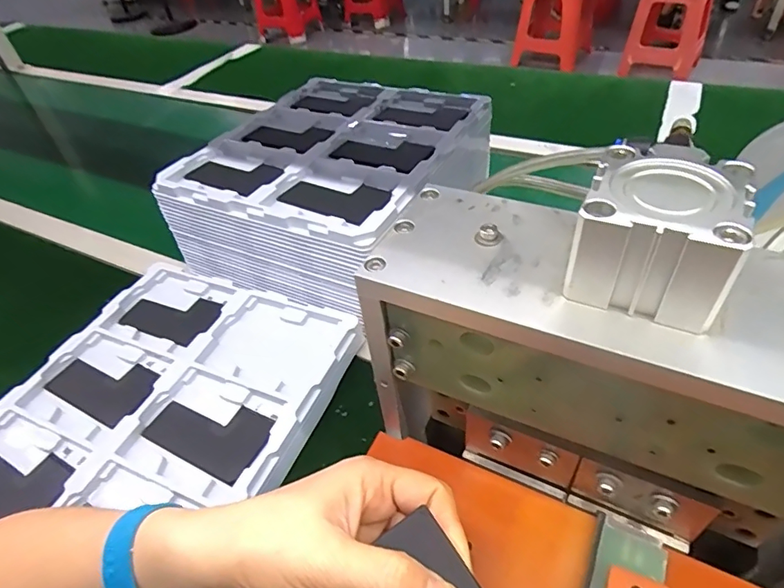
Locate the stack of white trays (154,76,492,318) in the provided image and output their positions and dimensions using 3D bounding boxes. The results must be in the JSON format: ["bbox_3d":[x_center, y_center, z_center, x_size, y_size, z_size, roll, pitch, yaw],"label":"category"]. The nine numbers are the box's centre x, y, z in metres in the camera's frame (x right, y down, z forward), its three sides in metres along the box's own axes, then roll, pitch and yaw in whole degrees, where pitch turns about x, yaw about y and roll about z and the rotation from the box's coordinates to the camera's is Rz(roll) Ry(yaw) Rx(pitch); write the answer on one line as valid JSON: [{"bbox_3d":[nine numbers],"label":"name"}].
[{"bbox_3d":[-0.068,-0.150,0.588,0.275,0.092,0.343,22,52,25],"label":"stack of white trays"}]

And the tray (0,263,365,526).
[{"bbox_3d":[-0.218,0.104,0.444,0.285,0.029,0.311,15,50,19],"label":"tray"}]

